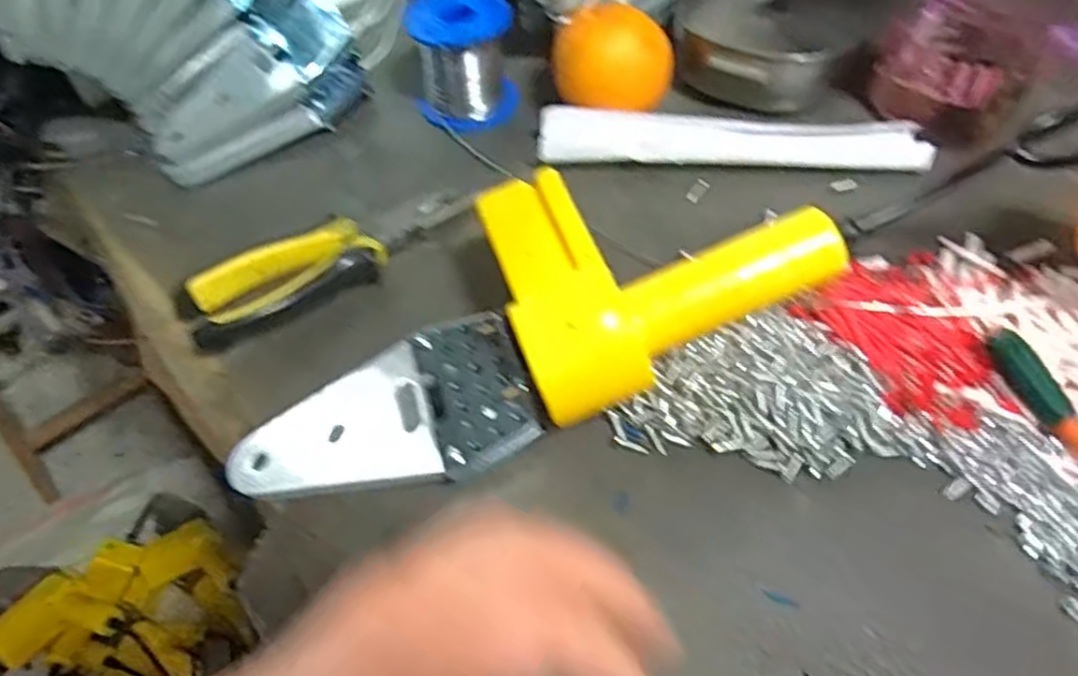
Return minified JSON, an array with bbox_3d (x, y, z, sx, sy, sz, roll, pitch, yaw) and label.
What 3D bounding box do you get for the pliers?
[{"bbox_3d":[-0.109,-0.043,0.398,0.163,0.023,0.044,-26,56,-15],"label":"pliers"}]

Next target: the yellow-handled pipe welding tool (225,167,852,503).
[{"bbox_3d":[-0.011,-0.008,0.334,0.273,0.057,0.109,-22,55,-12],"label":"yellow-handled pipe welding tool"}]

